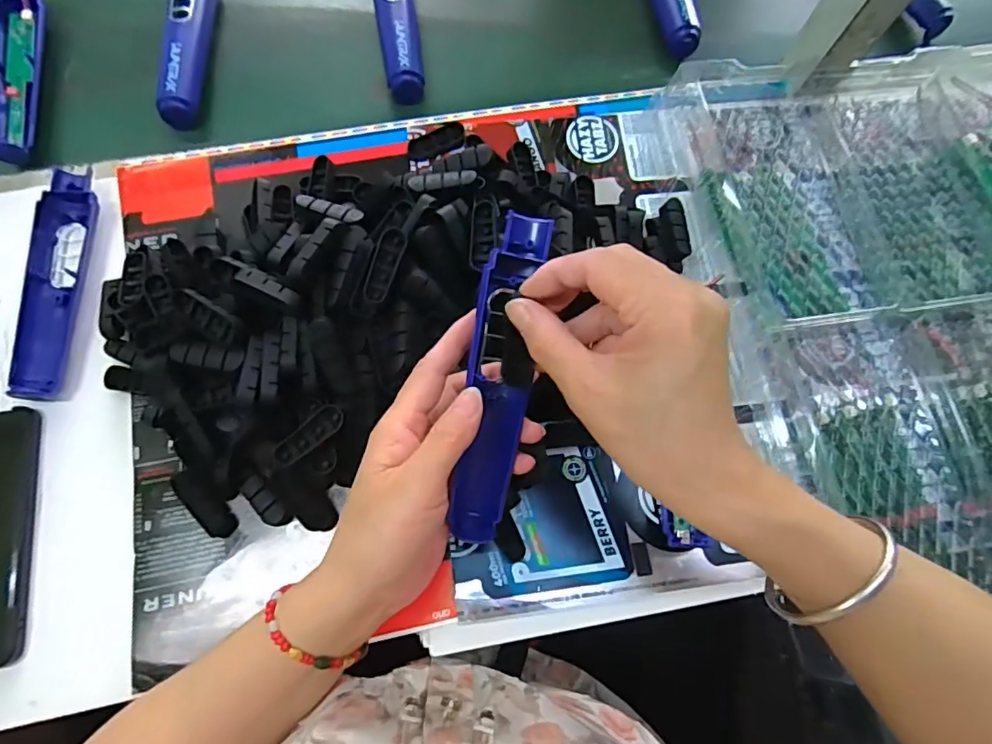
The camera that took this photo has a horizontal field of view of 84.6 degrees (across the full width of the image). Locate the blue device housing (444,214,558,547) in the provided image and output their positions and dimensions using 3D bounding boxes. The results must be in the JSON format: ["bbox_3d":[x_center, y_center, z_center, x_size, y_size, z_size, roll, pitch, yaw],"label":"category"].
[{"bbox_3d":[0.002,0.005,0.293,0.032,0.020,0.173,8,98,1],"label":"blue device housing"}]

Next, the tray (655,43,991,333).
[{"bbox_3d":[0.468,-0.183,0.456,0.656,0.059,0.244,-10,72,-6],"label":"tray"}]

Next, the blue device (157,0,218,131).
[{"bbox_3d":[-0.261,-0.287,0.469,0.027,0.036,0.179,-1,73,-4],"label":"blue device"}]

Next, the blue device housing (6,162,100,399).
[{"bbox_3d":[-0.310,-0.063,0.383,0.035,0.022,0.165,0,73,-4],"label":"blue device housing"}]

